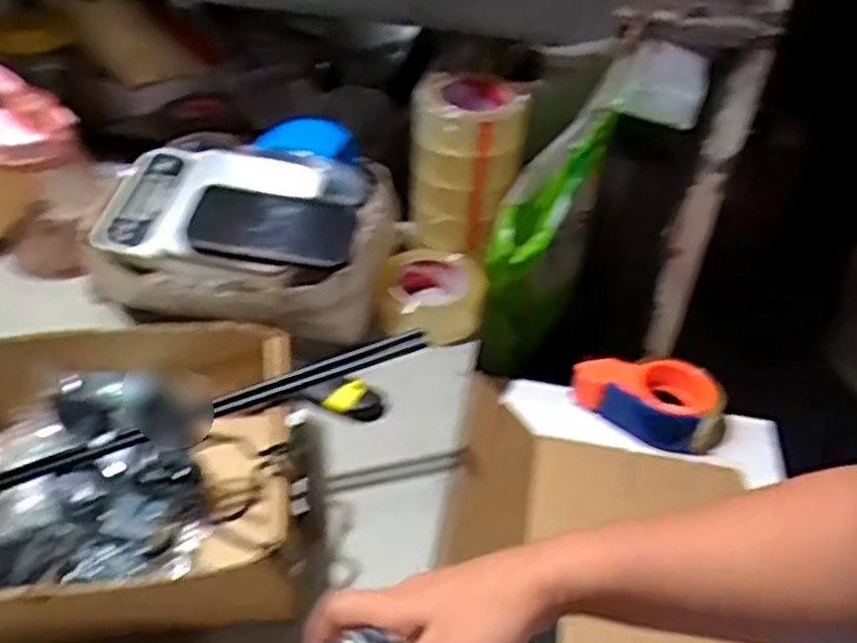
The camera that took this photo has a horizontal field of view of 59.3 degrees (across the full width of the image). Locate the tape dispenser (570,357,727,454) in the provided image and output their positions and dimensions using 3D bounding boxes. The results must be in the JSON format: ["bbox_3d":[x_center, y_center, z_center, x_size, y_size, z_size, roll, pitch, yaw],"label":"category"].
[{"bbox_3d":[0.240,0.084,0.813,0.165,0.055,0.090,11,42,8],"label":"tape dispenser"}]

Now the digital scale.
[{"bbox_3d":[-0.200,-0.126,0.778,0.252,0.034,0.175,8,42,6],"label":"digital scale"}]

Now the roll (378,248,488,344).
[{"bbox_3d":[0.003,-0.023,0.808,0.110,0.052,0.113,5,42,2],"label":"roll"}]

